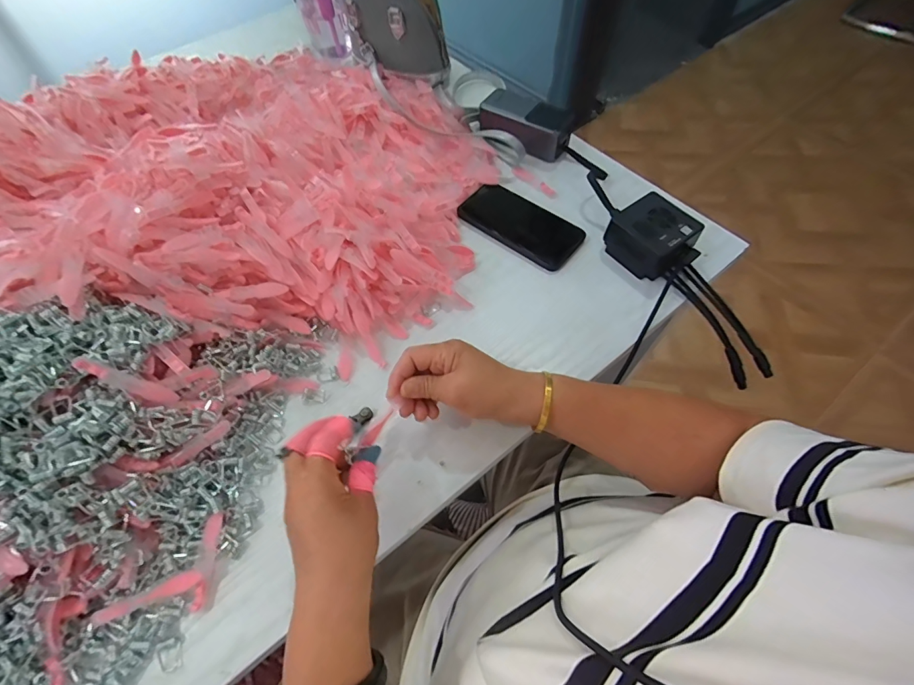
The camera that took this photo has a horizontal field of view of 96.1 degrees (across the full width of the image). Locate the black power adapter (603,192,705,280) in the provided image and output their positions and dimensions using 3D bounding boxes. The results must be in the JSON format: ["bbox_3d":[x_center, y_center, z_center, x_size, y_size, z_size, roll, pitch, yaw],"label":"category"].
[{"bbox_3d":[0.230,-0.122,0.480,0.074,0.049,0.087,-28,65,-13],"label":"black power adapter"}]

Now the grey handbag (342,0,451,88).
[{"bbox_3d":[-0.099,-0.505,0.644,0.170,0.108,0.086,30,67,16],"label":"grey handbag"}]

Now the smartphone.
[{"bbox_3d":[0.081,-0.156,0.528,0.157,0.005,0.080,35,69,18],"label":"smartphone"}]

